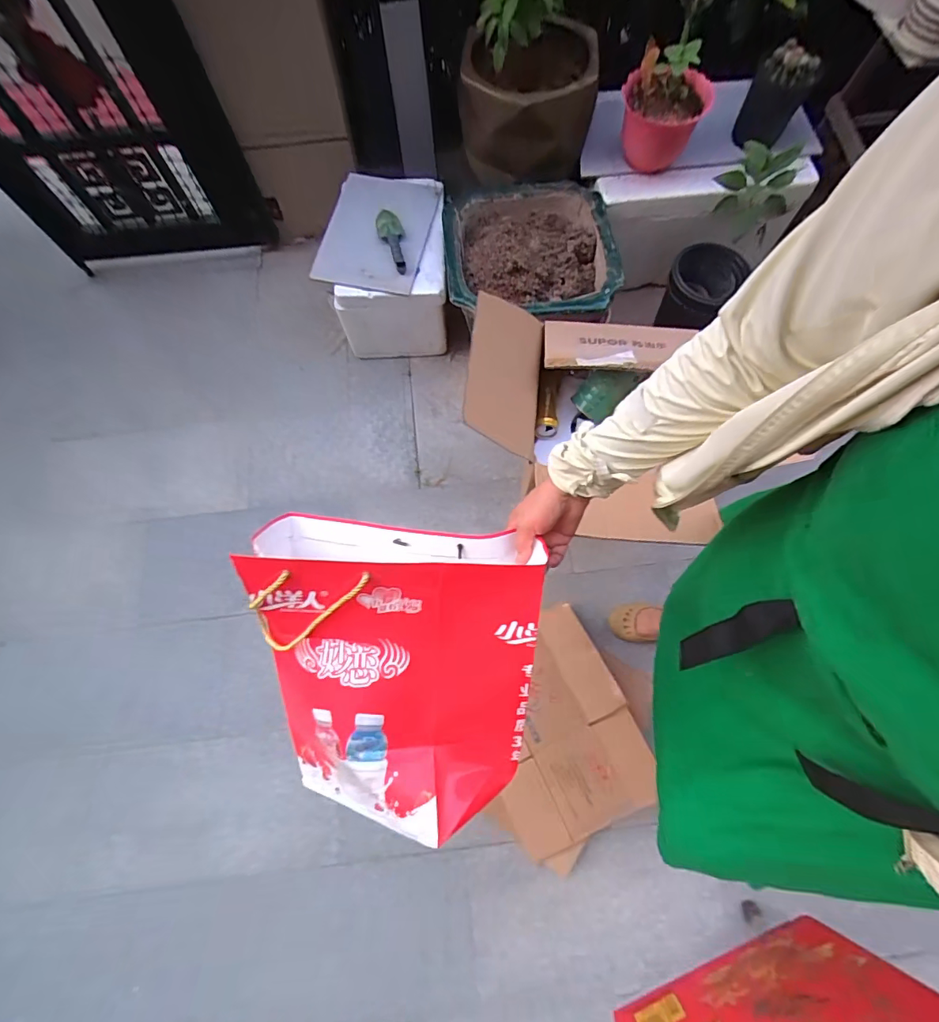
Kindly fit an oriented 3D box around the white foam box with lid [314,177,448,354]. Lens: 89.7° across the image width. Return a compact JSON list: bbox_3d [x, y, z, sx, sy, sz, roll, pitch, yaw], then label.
[{"bbox_3d":[-0.254,-0.746,1.466,0.346,0.338,0.453,-2,73,0],"label":"white foam box with lid"}]

